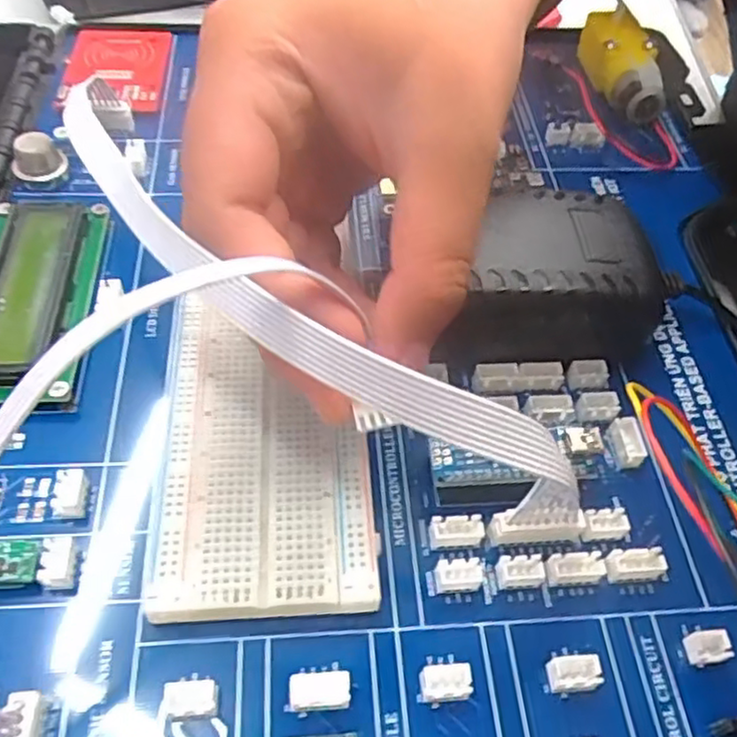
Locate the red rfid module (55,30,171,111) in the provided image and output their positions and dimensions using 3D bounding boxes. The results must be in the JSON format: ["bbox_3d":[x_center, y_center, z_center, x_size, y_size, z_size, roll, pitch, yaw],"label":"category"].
[{"bbox_3d":[-0.108,-0.129,0.292,0.044,0.005,0.058,-2,54,-5],"label":"red rfid module"}]

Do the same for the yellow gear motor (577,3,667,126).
[{"bbox_3d":[0.108,-0.131,0.298,0.027,0.023,0.059,1,54,-2],"label":"yellow gear motor"}]

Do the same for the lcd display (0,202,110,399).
[{"bbox_3d":[-0.105,-0.023,0.211,0.041,0.013,0.075,-3,54,-5],"label":"lcd display"}]

